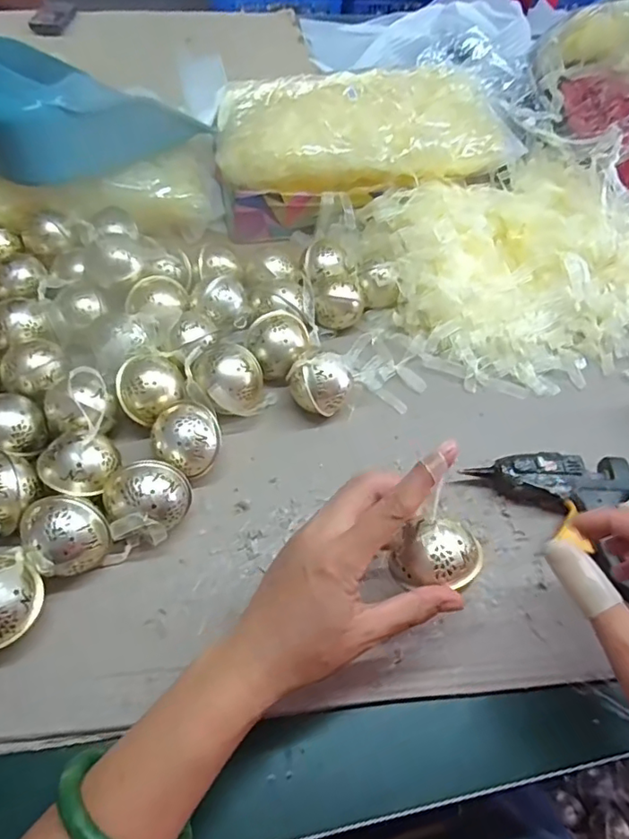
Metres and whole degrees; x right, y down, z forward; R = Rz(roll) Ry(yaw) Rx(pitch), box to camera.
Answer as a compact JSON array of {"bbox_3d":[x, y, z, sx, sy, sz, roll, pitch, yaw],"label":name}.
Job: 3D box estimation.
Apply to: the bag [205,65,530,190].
[{"bbox_3d":[0.059,-0.324,0.628,0.338,0.073,0.173,-1,53,-5],"label":"bag"}]

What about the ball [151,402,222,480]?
[{"bbox_3d":[-0.102,0.018,0.452,0.056,0.050,0.061,-24,58,-21],"label":"ball"}]

